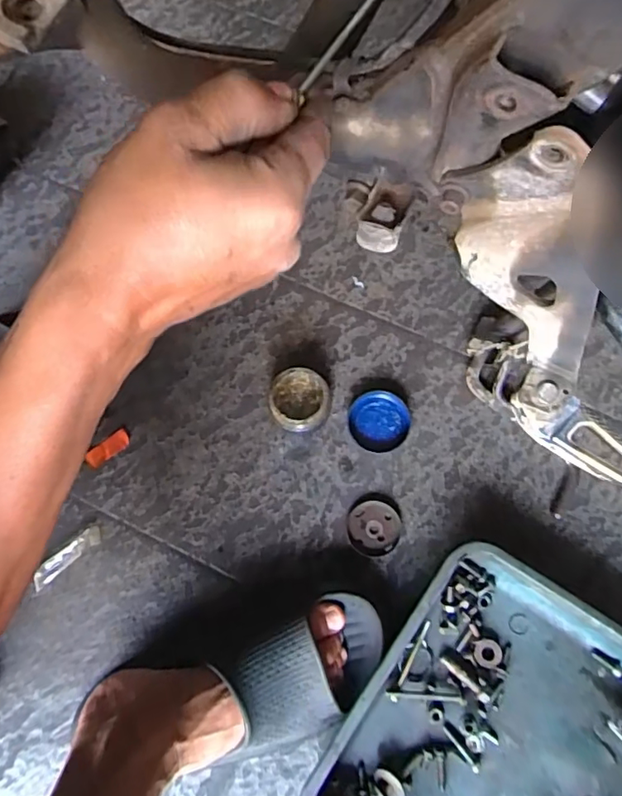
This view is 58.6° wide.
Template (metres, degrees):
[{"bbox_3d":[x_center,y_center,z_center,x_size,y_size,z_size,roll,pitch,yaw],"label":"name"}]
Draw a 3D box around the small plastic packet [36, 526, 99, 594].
[{"bbox_3d":[-0.234,0.152,0.531,0.073,0.012,0.019,-41,79,-9],"label":"small plastic packet"}]

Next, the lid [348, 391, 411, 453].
[{"bbox_3d":[0.068,0.023,0.552,0.059,0.014,0.060,0,76,0],"label":"lid"}]

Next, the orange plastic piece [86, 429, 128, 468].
[{"bbox_3d":[-0.205,0.052,0.560,0.046,0.007,0.020,-37,79,-8],"label":"orange plastic piece"}]

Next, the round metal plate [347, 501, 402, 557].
[{"bbox_3d":[0.061,0.125,0.531,0.050,0.009,0.050,0,76,0],"label":"round metal plate"}]

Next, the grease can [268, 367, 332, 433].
[{"bbox_3d":[-0.011,0.004,0.544,0.057,0.040,0.060,0,76,0],"label":"grease can"}]

